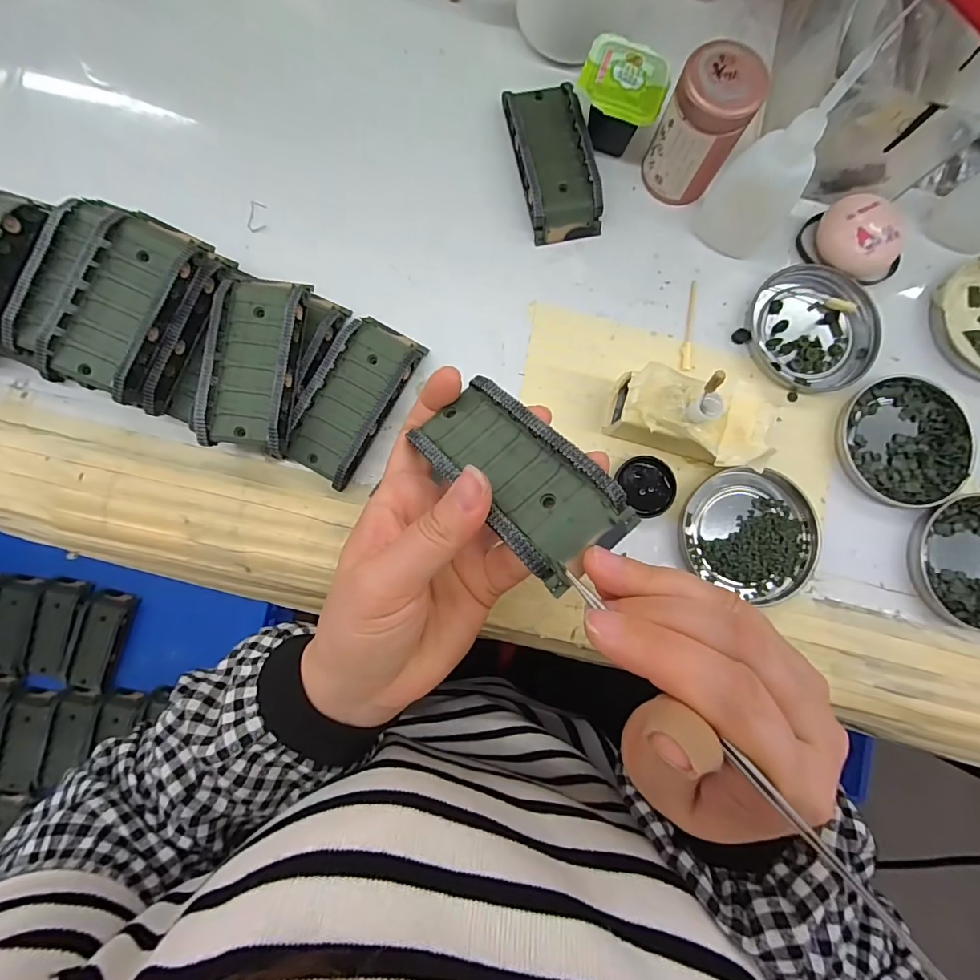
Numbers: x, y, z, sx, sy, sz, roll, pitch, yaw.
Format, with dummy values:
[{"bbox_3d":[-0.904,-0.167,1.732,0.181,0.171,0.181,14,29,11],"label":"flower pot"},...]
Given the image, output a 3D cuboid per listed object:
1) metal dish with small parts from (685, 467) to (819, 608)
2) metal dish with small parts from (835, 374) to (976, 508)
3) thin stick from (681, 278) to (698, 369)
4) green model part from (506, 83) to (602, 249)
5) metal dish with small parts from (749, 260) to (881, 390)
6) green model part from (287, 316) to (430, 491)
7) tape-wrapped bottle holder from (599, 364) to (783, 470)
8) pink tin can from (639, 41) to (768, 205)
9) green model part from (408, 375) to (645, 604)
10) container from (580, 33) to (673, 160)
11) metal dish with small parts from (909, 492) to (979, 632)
[{"bbox_3d":[0.154,0.026,0.277,0.078,0.008,0.076,0,83,-2],"label":"metal dish with small parts"},{"bbox_3d":[0.250,-0.029,0.286,0.074,0.009,0.078,0,83,-2],"label":"metal dish with small parts"},{"bbox_3d":[0.124,-0.103,0.292,0.007,0.004,0.058,8,83,-1],"label":"thin stick"},{"bbox_3d":[0.039,-0.205,0.292,0.047,0.021,0.094,-10,84,-3],"label":"green model part"},{"bbox_3d":[0.200,-0.100,0.293,0.077,0.007,0.074,0,83,-2],"label":"metal dish with small parts"},{"bbox_3d":[-0.077,-0.053,0.272,0.045,0.018,0.095,27,83,1],"label":"green model part"},{"bbox_3d":[0.112,-0.038,0.264,0.087,0.045,0.046,19,83,0],"label":"tape-wrapped bottle holder"},{"bbox_3d":[0.120,-0.206,0.270,0.041,0.069,0.037,36,84,2],"label":"pink tin can"},{"bbox_3d":[0.009,-0.008,0.189,0.042,0.018,0.093,-41,60,-6],"label":"green model part"},{"bbox_3d":[0.077,-0.233,0.287,0.050,0.039,0.048,21,83,1],"label":"container"},{"bbox_3d":[0.292,0.042,0.279,0.081,0.009,0.076,0,83,-2],"label":"metal dish with small parts"}]

